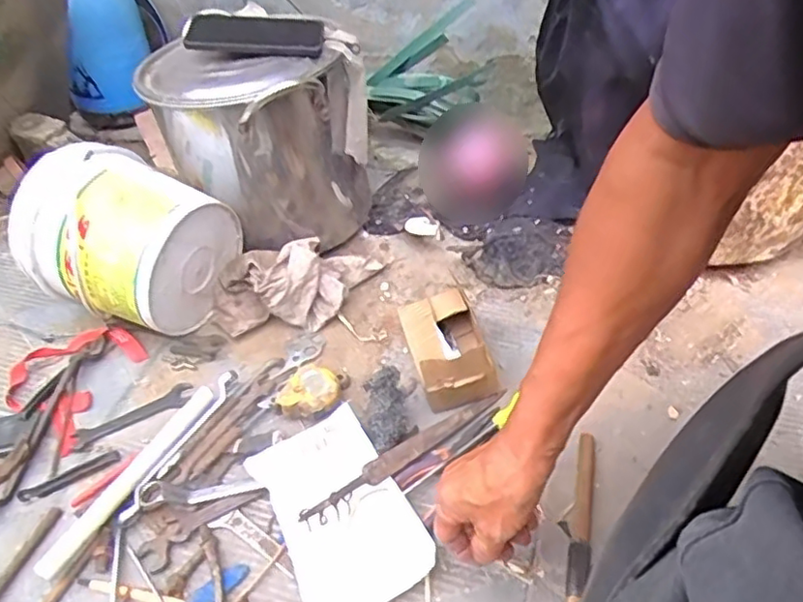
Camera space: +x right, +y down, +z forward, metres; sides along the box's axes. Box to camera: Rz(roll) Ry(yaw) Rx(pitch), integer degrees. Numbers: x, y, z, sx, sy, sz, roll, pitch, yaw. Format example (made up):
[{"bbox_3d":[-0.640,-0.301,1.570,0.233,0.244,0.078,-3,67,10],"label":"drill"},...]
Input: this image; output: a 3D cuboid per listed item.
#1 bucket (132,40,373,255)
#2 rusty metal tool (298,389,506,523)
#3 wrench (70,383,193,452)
[{"bbox_3d":[-0.177,-0.196,0.874,0.203,0.294,0.223,18,50,21],"label":"bucket"},{"bbox_3d":[0.009,0.154,0.662,0.257,0.007,0.021,-25,73,-29],"label":"rusty metal tool"},{"bbox_3d":[-0.310,0.131,0.738,0.135,0.007,0.029,-25,48,-19],"label":"wrench"}]

